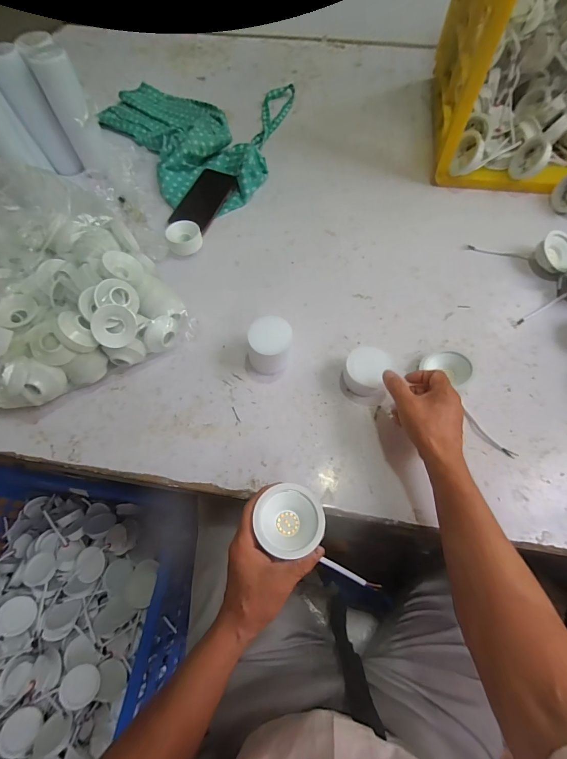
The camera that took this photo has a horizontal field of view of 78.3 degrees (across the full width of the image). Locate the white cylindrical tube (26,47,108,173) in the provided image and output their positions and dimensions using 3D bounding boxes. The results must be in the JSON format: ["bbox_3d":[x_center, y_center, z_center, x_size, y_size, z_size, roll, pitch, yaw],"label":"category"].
[{"bbox_3d":[-0.384,-0.489,0.640,0.063,0.172,0.068,-27,66,-10],"label":"white cylindrical tube"}]

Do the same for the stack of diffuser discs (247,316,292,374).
[{"bbox_3d":[-0.019,-0.045,0.496,0.061,0.076,0.050,-13,65,-4],"label":"stack of diffuser discs"}]

